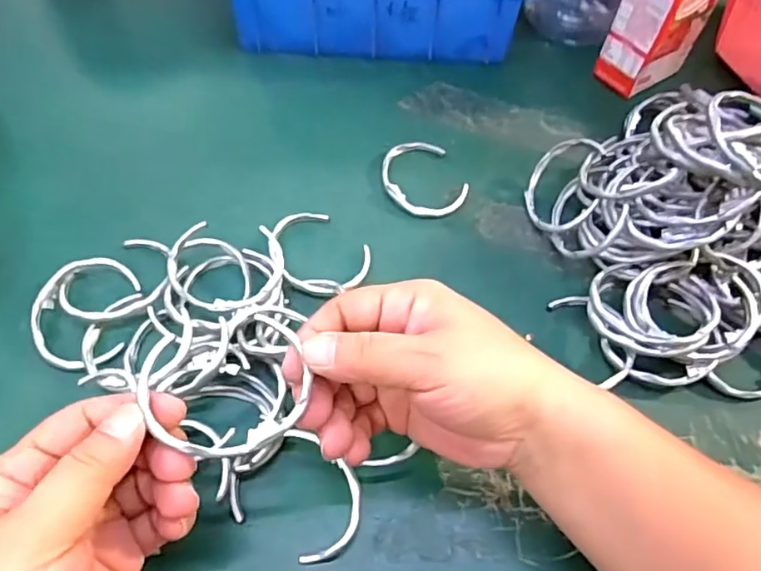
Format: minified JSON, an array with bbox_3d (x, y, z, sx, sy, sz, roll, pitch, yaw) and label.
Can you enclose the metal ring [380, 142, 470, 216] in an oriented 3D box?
[{"bbox_3d":[0.029,-0.075,0.400,0.054,0.008,0.068,-19,62,-15],"label":"metal ring"}]

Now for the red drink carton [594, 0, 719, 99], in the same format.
[{"bbox_3d":[0.214,-0.207,0.428,0.073,0.117,0.043,-29,64,-19],"label":"red drink carton"}]

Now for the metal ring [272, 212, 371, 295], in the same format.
[{"bbox_3d":[-0.036,-0.023,0.358,0.056,0.010,0.065,-13,61,-12],"label":"metal ring"}]

